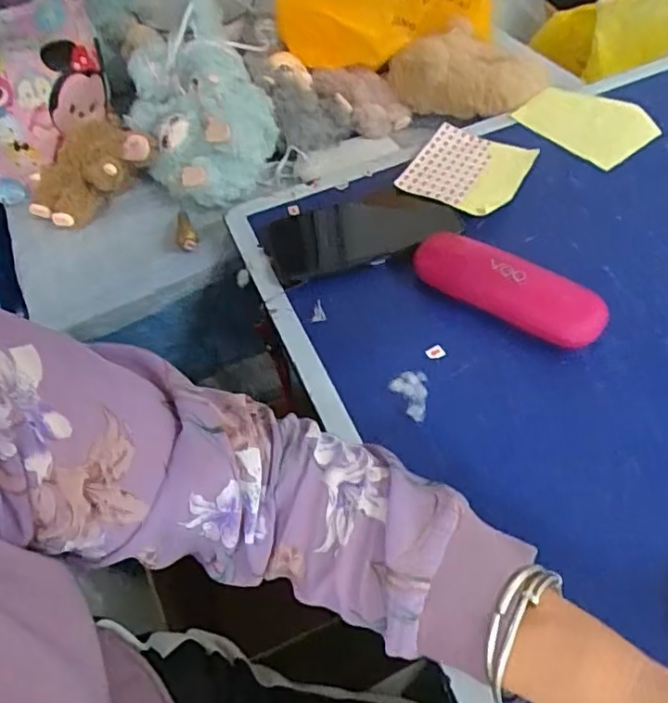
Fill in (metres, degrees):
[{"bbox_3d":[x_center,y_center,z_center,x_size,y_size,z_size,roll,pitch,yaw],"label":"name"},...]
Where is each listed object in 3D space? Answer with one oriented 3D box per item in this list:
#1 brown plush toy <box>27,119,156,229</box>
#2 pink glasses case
[{"bbox_3d":[-0.253,-0.183,0.635,0.089,0.052,0.126,35,64,29],"label":"brown plush toy"},{"bbox_3d":[0.133,-0.050,0.480,0.154,0.038,0.044,25,59,26],"label":"pink glasses case"}]

